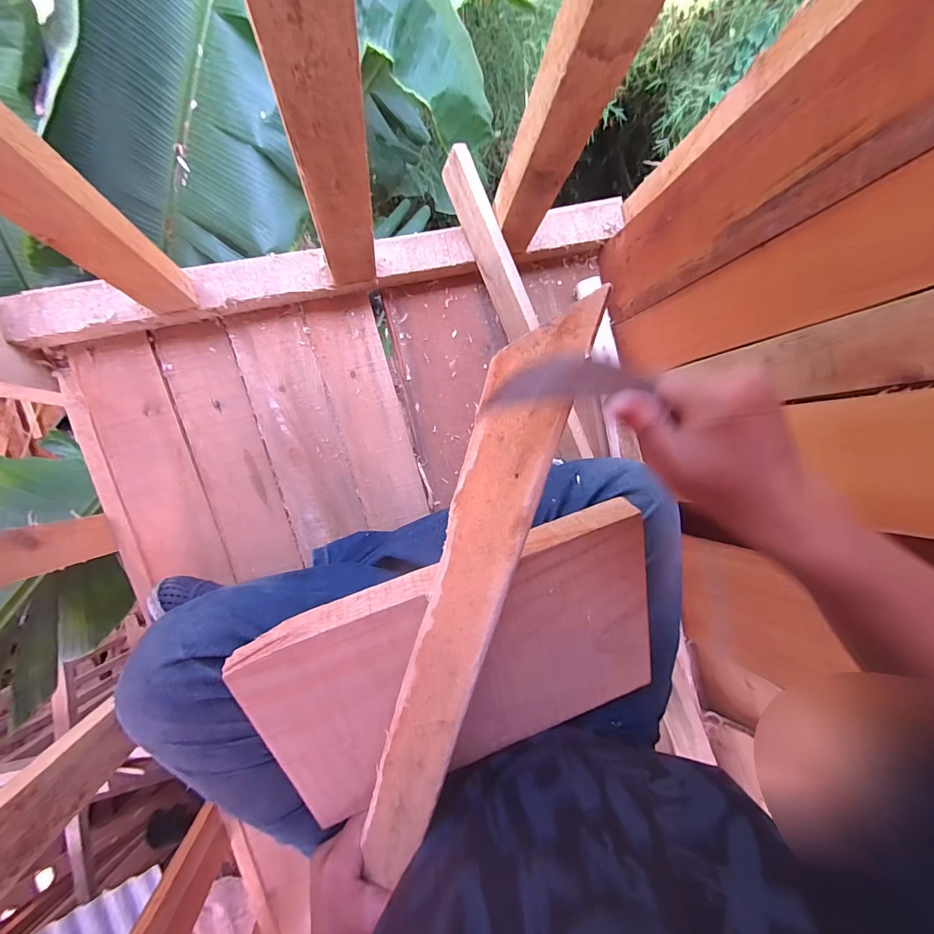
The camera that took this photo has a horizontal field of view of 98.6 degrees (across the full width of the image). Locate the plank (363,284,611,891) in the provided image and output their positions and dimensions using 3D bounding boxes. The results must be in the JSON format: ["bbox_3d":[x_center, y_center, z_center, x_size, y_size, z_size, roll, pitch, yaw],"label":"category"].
[{"bbox_3d":[-0.009,0.116,0.260,0.044,0.024,0.427,13,108,-10],"label":"plank"}]

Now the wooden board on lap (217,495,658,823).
[{"bbox_3d":[0.008,0.167,0.340,0.319,0.027,0.199,-17,114,-10],"label":"wooden board on lap"}]

